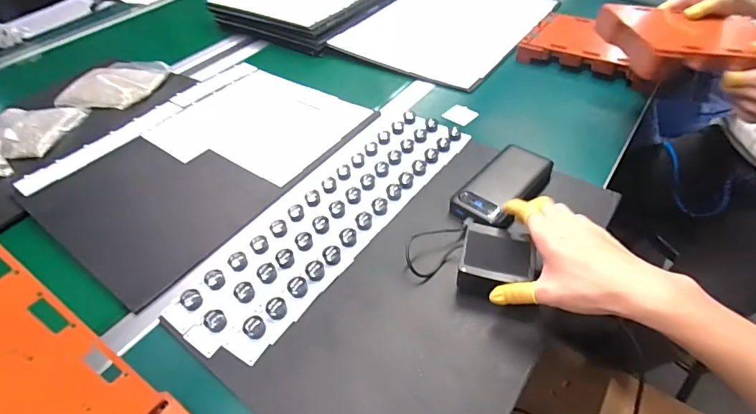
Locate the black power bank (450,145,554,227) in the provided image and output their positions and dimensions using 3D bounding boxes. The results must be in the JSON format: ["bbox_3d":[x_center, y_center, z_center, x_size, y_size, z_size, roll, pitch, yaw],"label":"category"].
[{"bbox_3d":[0.172,-0.026,0.566,0.076,0.029,0.160,32,57,31],"label":"black power bank"}]

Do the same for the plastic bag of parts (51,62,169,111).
[{"bbox_3d":[-0.538,-0.257,0.848,0.169,0.034,0.170,4,47,9],"label":"plastic bag of parts"}]

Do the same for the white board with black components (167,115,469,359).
[{"bbox_3d":[-0.057,-0.001,0.569,0.148,0.022,0.473,27,54,28],"label":"white board with black components"}]

